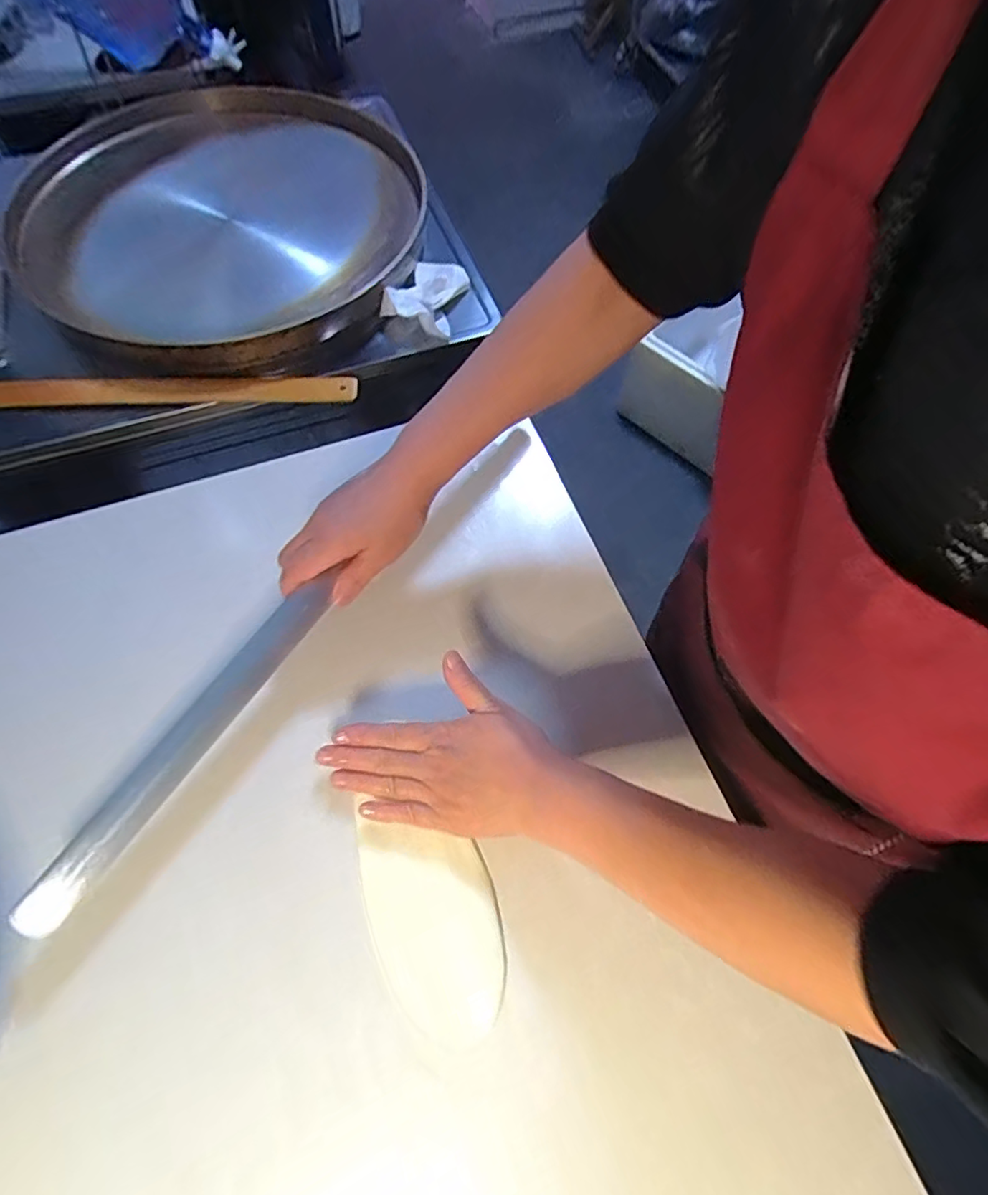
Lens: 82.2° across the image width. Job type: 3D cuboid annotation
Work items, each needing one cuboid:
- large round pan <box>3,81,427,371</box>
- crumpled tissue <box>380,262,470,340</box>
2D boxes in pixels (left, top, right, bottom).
[{"bbox_3d":[-0.363,-0.521,0.826,0.538,0.119,0.511,1,70,-4],"label":"large round pan"},{"bbox_3d":[-0.096,-0.430,0.804,0.100,0.041,0.135,14,66,5],"label":"crumpled tissue"}]

